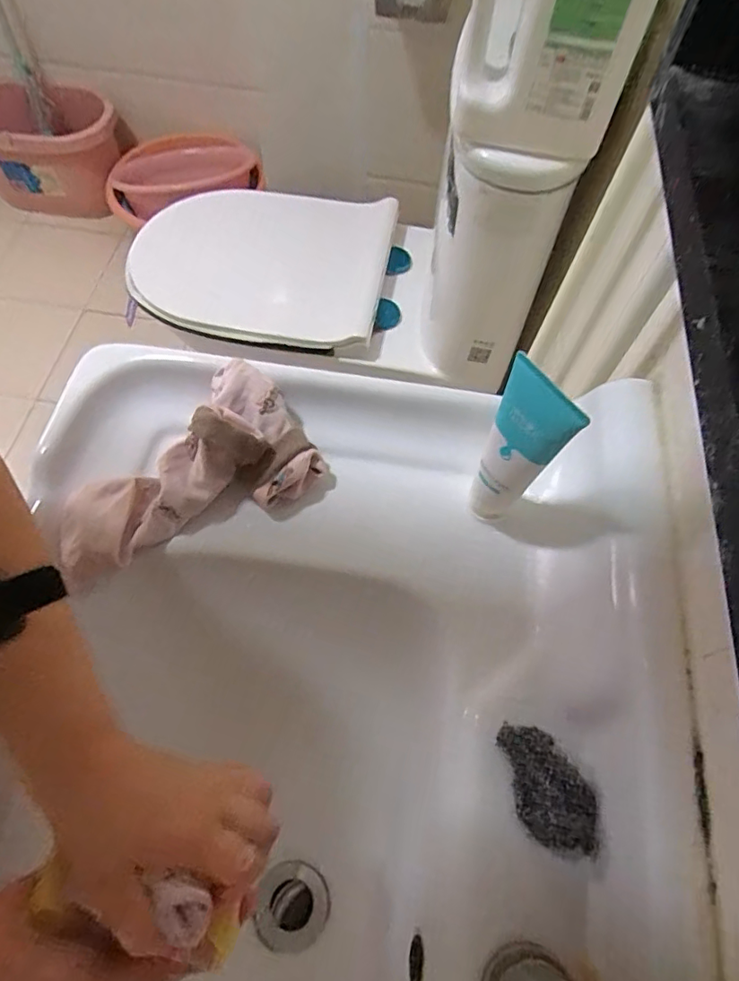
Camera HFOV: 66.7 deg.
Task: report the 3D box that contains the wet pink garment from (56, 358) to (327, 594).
[{"bbox_3d":[-0.150,-0.021,0.447,0.201,0.072,0.120,-24,66,-15],"label":"wet pink garment"}]

